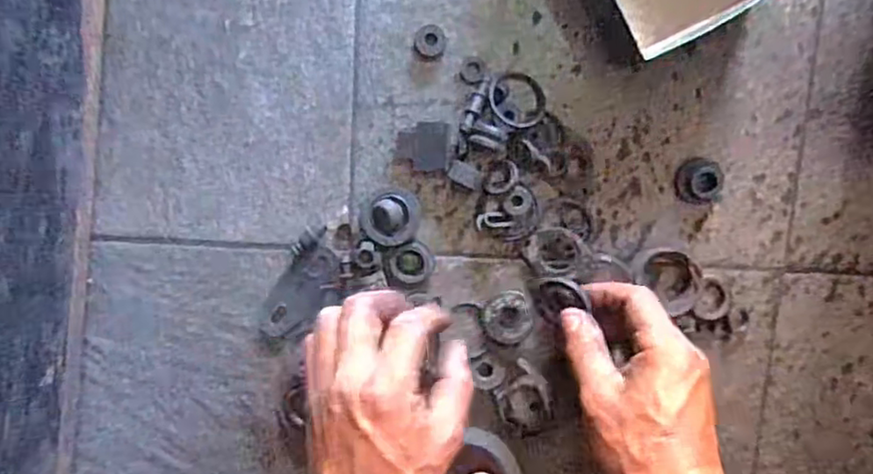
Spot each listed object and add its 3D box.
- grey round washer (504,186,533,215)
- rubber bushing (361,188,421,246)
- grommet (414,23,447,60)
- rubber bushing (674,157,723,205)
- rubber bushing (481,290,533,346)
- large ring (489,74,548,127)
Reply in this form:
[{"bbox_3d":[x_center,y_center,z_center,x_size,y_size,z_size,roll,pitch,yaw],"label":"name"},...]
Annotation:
[{"bbox_3d":[0.054,-0.024,0.431,0.019,0.009,0.018,-5,99,0],"label":"grey round washer"},{"bbox_3d":[-0.031,-0.014,0.431,0.039,0.014,0.036,1,99,-1],"label":"rubber bushing"},{"bbox_3d":[-0.004,-0.124,0.412,0.020,0.004,0.020,-5,99,0],"label":"grommet"},{"bbox_3d":[0.178,-0.036,0.431,0.032,0.017,0.030,0,99,-1],"label":"rubber bushing"},{"bbox_3d":[0.048,0.053,0.437,0.032,0.015,0.036,10,99,-2],"label":"rubber bushing"},{"bbox_3d":[0.053,-0.087,0.413,0.038,0.007,0.038,2,78,-11],"label":"large ring"}]

